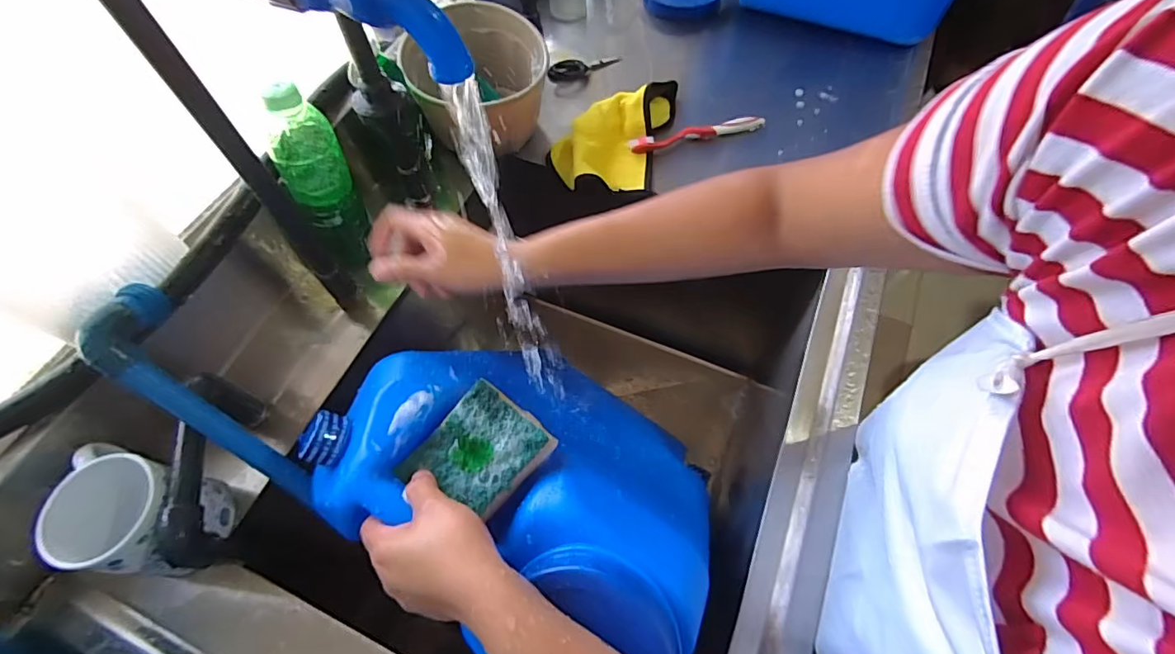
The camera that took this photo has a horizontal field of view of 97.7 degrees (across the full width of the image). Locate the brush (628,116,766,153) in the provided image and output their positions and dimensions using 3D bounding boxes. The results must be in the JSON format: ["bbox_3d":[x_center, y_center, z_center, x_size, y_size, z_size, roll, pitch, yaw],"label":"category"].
[{"bbox_3d":[0.141,-0.247,0.661,0.181,0.024,0.016,-16,62,-6],"label":"brush"}]

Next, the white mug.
[{"bbox_3d":[-0.359,0.147,0.413,0.093,0.095,0.093,1,61,3],"label":"white mug"}]

